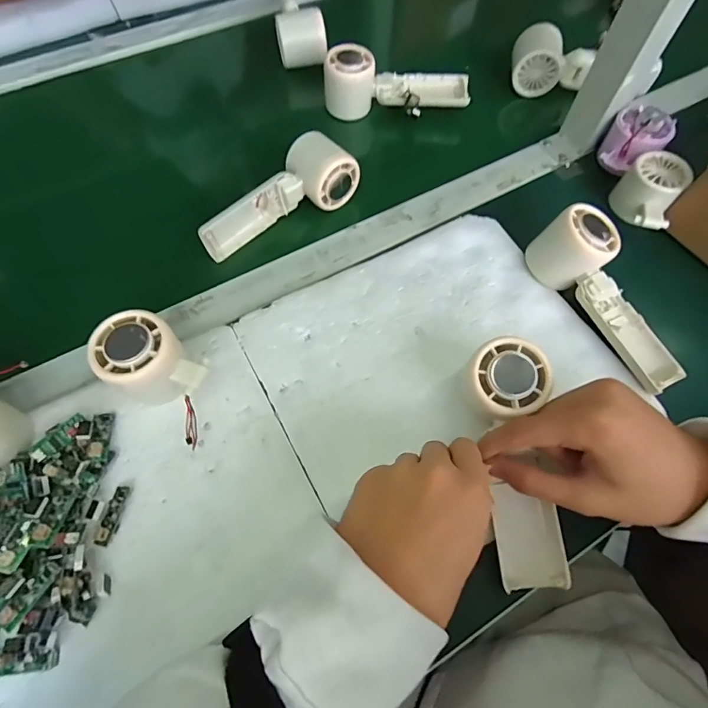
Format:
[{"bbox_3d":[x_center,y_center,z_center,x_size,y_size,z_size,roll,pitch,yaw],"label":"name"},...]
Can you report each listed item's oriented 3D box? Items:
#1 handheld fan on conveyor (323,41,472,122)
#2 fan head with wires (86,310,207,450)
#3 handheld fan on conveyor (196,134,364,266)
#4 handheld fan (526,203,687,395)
[{"bbox_3d":[0.050,-0.309,0.489,0.164,0.055,0.058,6,65,2],"label":"handheld fan on conveyor"},{"bbox_3d":[-0.139,0.014,0.311,0.092,0.057,0.057,32,68,13],"label":"fan head with wires"},{"bbox_3d":[-0.077,-0.156,0.418,0.163,0.055,0.053,-33,70,-4],"label":"handheld fan on conveyor"},{"bbox_3d":[0.223,-0.047,0.370,0.064,0.056,0.168,-30,83,-16],"label":"handheld fan"}]

